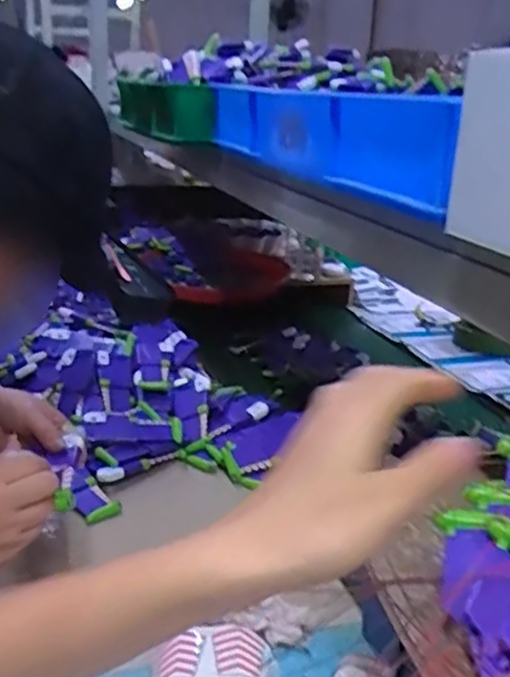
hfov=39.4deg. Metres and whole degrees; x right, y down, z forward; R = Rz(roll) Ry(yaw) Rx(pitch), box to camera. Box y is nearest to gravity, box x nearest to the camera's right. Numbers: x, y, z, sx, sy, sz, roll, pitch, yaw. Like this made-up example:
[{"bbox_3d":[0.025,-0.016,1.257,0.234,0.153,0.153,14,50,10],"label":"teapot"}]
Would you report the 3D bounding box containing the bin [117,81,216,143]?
[{"bbox_3d":[-0.138,-0.339,1.045,0.085,0.070,0.247,-4,23,-20],"label":"bin"}]

